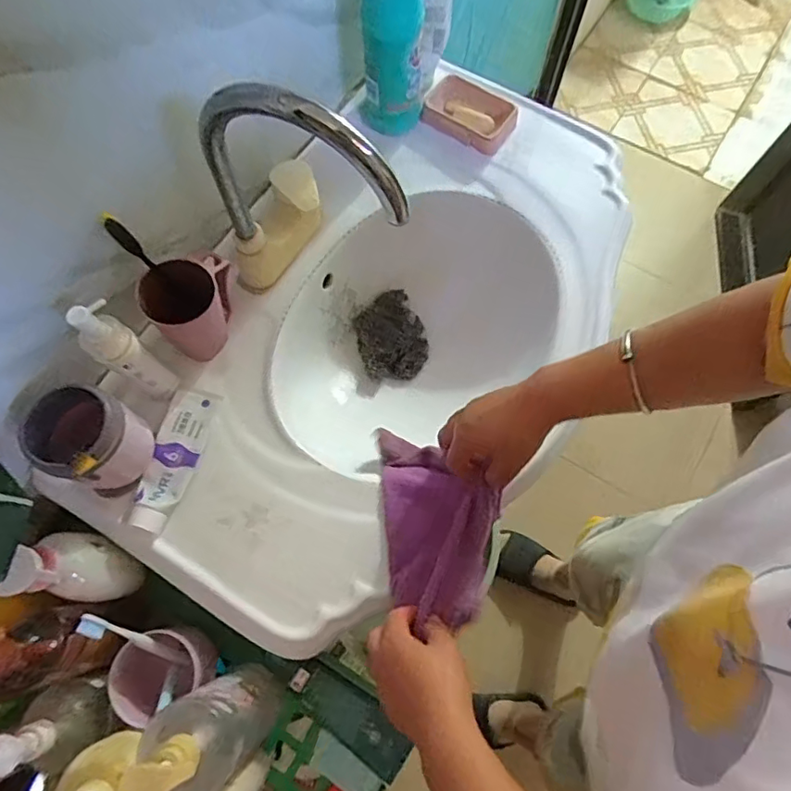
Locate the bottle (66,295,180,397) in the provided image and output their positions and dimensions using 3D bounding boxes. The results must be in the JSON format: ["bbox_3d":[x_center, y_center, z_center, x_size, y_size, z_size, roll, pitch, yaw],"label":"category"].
[{"bbox_3d":[-0.269,-0.040,0.559,0.038,0.180,0.052,30,74,9],"label":"bottle"}]

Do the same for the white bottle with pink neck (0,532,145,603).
[{"bbox_3d":[-0.312,0.163,0.526,0.071,0.137,0.058,15,72,4],"label":"white bottle with pink neck"}]

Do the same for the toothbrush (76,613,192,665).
[{"bbox_3d":[-0.257,0.248,0.544,0.016,0.137,0.014,25,69,43],"label":"toothbrush"}]

